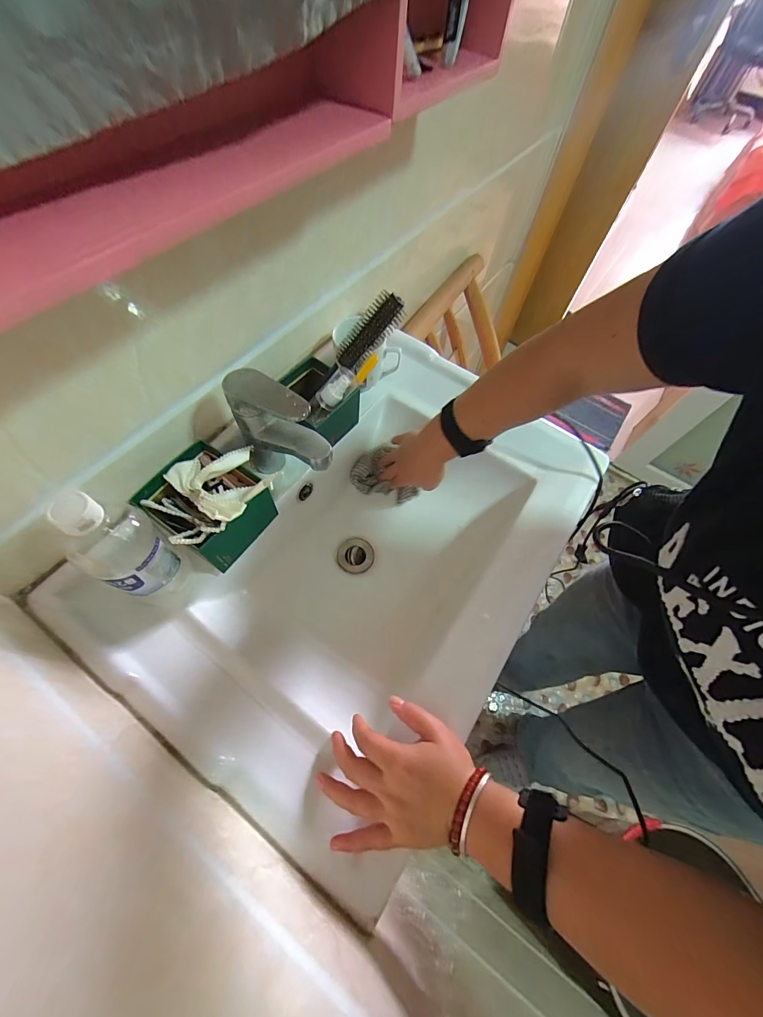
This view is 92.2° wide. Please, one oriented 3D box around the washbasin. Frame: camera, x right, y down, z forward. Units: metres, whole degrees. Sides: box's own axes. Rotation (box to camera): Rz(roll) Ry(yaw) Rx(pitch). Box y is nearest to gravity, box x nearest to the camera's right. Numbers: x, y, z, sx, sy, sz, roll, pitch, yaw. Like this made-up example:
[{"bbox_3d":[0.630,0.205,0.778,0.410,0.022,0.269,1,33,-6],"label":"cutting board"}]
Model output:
[{"bbox_3d":[-0.018,0.051,0.524,0.424,0.177,0.587,34,65,13],"label":"washbasin"}]

